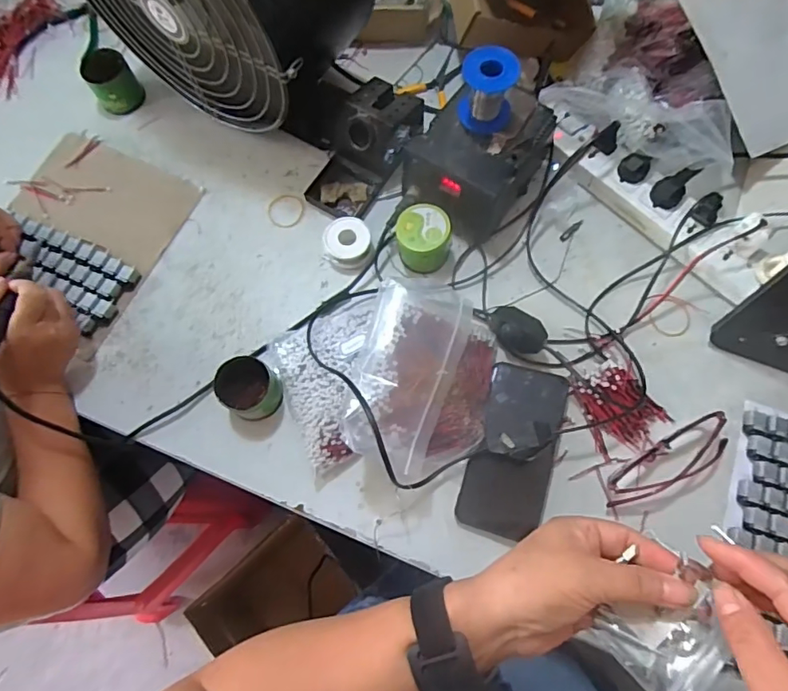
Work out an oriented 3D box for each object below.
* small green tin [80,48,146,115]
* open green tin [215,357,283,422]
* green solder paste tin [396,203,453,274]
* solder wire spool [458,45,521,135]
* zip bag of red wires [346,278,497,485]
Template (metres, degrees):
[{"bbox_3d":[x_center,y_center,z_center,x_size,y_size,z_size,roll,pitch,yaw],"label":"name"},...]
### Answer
[{"bbox_3d":[-0.362,-0.340,0.662,0.054,0.059,0.053,-1,72,2],"label":"small green tin"},{"bbox_3d":[-0.147,0.046,0.526,0.055,0.050,0.058,-1,72,2],"label":"open green tin"},{"bbox_3d":[0.034,-0.120,0.570,0.060,0.050,0.057,-1,72,2],"label":"green solder paste tin"},{"bbox_3d":[0.094,-0.255,0.515,0.052,0.062,0.051,-1,72,2],"label":"solder wire spool"},{"bbox_3d":[0.029,0.038,0.488,0.151,0.048,0.181,24,79,-25],"label":"zip bag of red wires"}]

